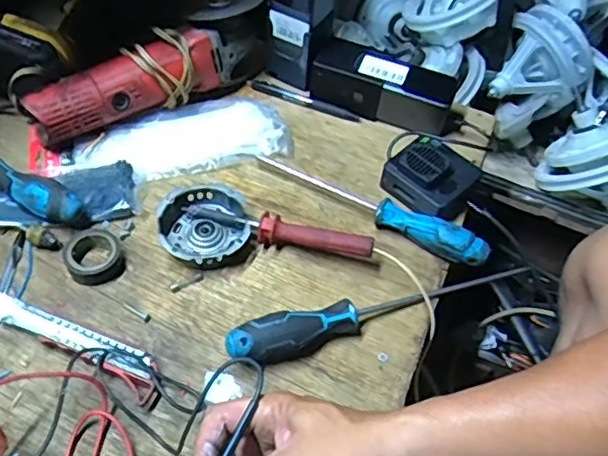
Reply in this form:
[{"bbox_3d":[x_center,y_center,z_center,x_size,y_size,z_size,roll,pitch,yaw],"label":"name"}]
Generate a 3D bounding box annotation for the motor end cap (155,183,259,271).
[{"bbox_3d":[-0.092,0.000,0.571,0.088,0.029,0.082,3,54,-4],"label":"motor end cap"}]

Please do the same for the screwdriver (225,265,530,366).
[{"bbox_3d":[0.077,0.064,0.535,0.296,0.041,0.031,-17,57,-17],"label":"screwdriver"}]

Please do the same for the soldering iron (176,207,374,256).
[{"bbox_3d":[-0.025,0.003,0.567,0.178,0.036,0.022,15,54,5],"label":"soldering iron"}]

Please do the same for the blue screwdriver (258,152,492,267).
[{"bbox_3d":[0.064,-0.026,0.600,0.245,0.036,0.030,27,56,14],"label":"blue screwdriver"}]

